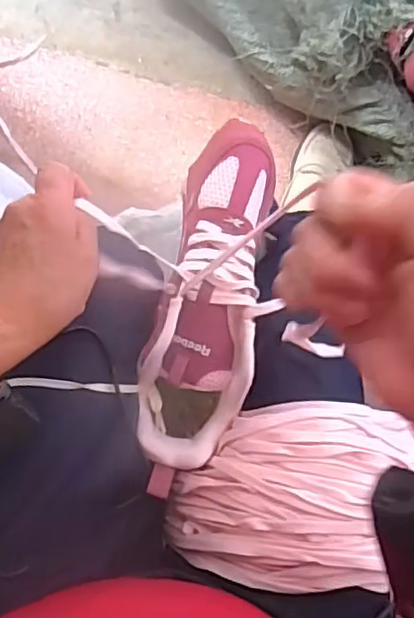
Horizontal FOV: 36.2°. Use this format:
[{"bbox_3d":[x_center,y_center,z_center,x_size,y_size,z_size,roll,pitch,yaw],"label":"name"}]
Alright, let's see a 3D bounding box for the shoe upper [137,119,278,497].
[{"bbox_3d":[0.002,-0.007,0.479,0.076,0.049,0.279,11,84,-2],"label":"shoe upper"}]

